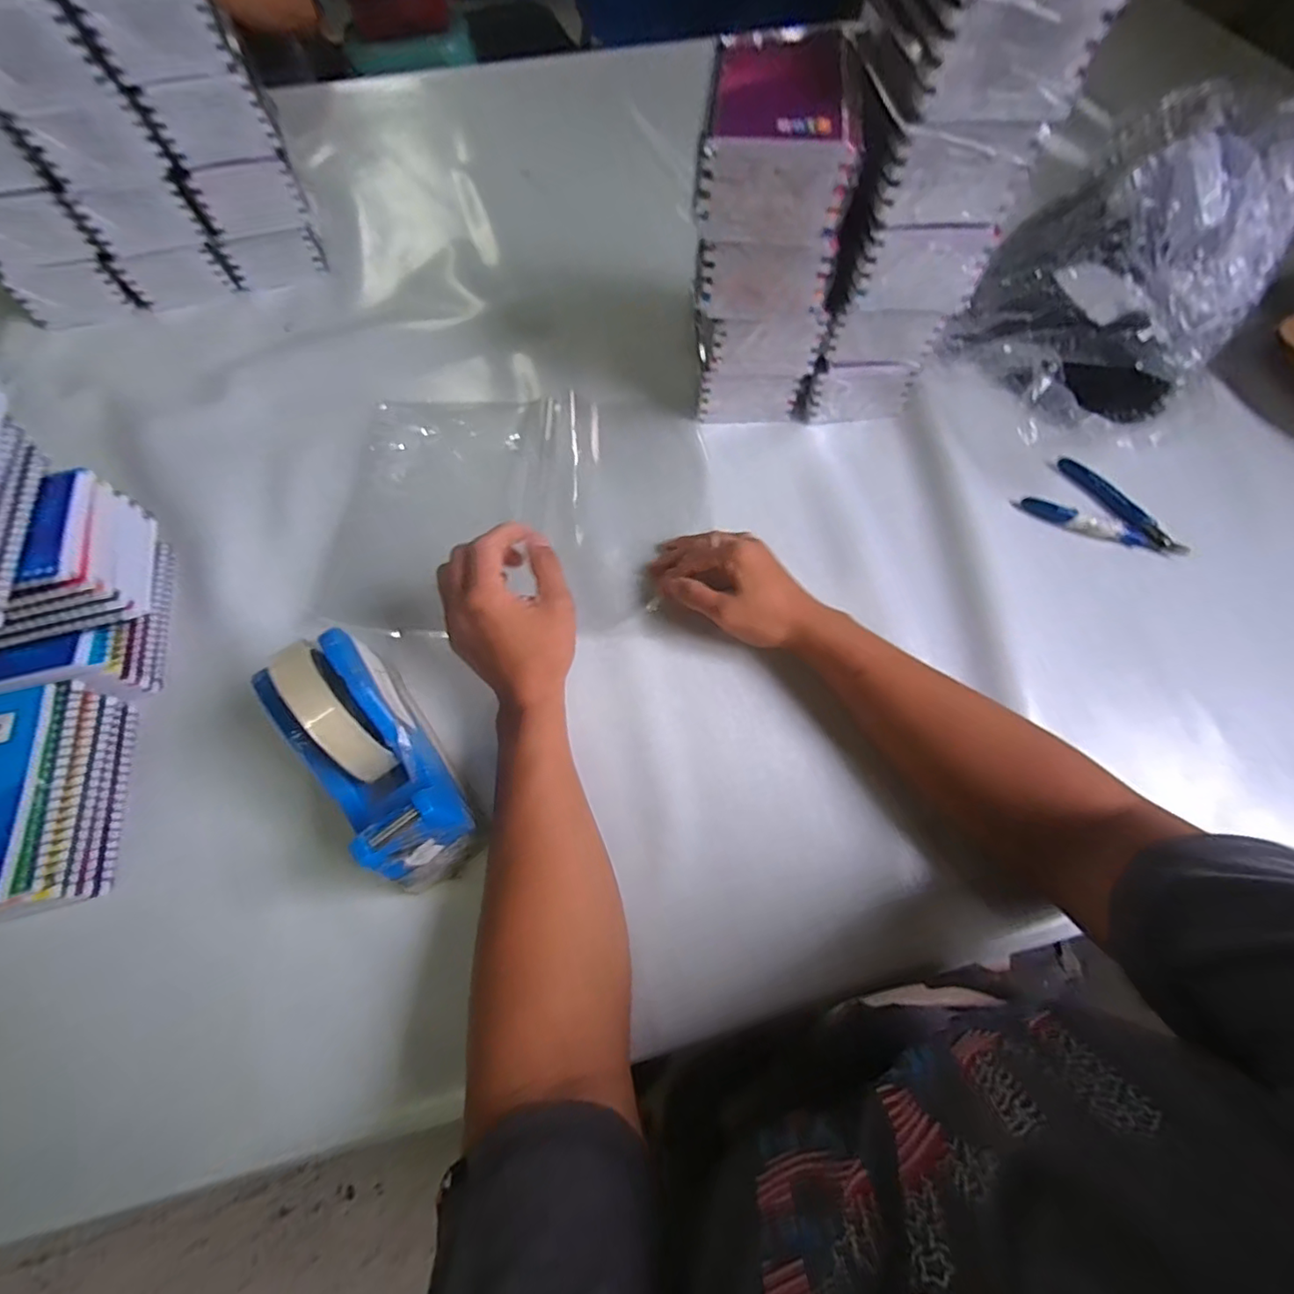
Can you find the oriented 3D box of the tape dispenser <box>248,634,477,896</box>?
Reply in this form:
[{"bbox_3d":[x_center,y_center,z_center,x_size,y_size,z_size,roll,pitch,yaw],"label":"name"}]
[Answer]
[{"bbox_3d":[-0.166,0.062,0.336,0.055,0.117,0.159,-33,68,-15],"label":"tape dispenser"}]

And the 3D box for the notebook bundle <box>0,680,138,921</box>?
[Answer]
[{"bbox_3d":[-0.397,0.101,0.351,0.095,0.064,0.138,-11,64,-5],"label":"notebook bundle"}]

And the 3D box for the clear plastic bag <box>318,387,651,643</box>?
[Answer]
[{"bbox_3d":[-0.139,-0.125,0.489,0.254,0.018,0.245,-5,66,2],"label":"clear plastic bag"}]

